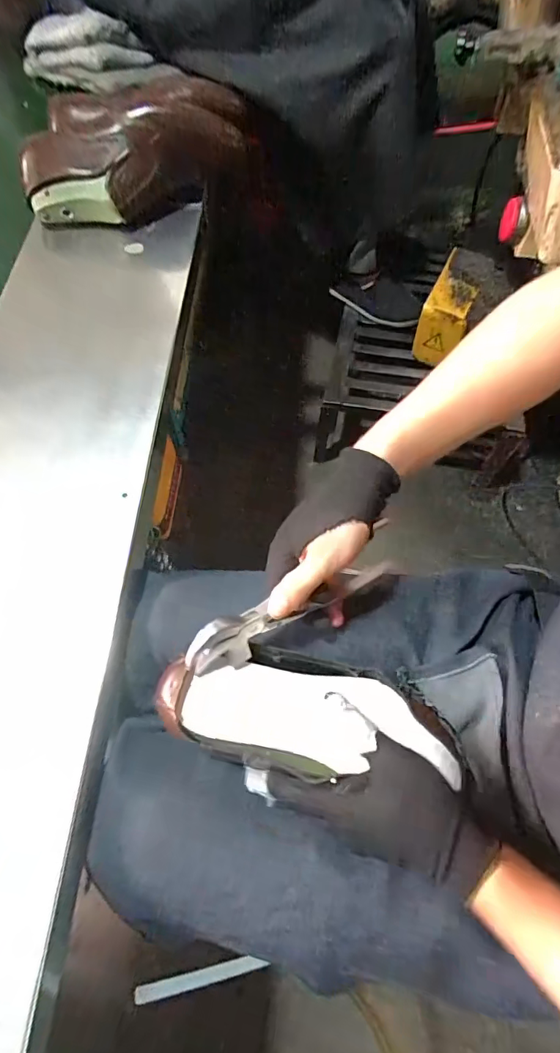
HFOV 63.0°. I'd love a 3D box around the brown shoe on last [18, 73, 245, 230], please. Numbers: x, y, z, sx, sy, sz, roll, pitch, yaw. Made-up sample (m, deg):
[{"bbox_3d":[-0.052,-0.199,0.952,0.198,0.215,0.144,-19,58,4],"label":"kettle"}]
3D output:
[{"bbox_3d":[-0.180,-0.492,0.590,0.312,0.118,0.122,-22,68,-11],"label":"brown shoe on last"}]

